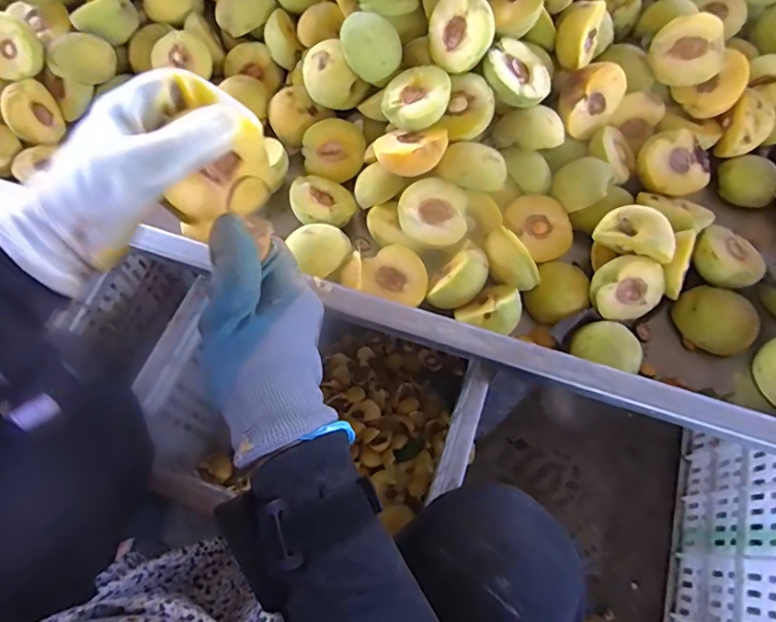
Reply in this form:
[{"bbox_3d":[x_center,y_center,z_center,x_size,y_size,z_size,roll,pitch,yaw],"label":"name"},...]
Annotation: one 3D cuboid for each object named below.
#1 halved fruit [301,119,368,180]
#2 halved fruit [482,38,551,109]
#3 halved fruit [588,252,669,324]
[{"bbox_3d":[-0.052,-0.154,0.492,0.056,0.028,0.055,7,97,-9],"label":"halved fruit"},{"bbox_3d":[0.110,-0.202,0.436,0.058,0.021,0.058,9,66,-20],"label":"halved fruit"},{"bbox_3d":[0.195,-0.020,0.425,0.056,0.053,0.032,-41,27,10],"label":"halved fruit"}]

